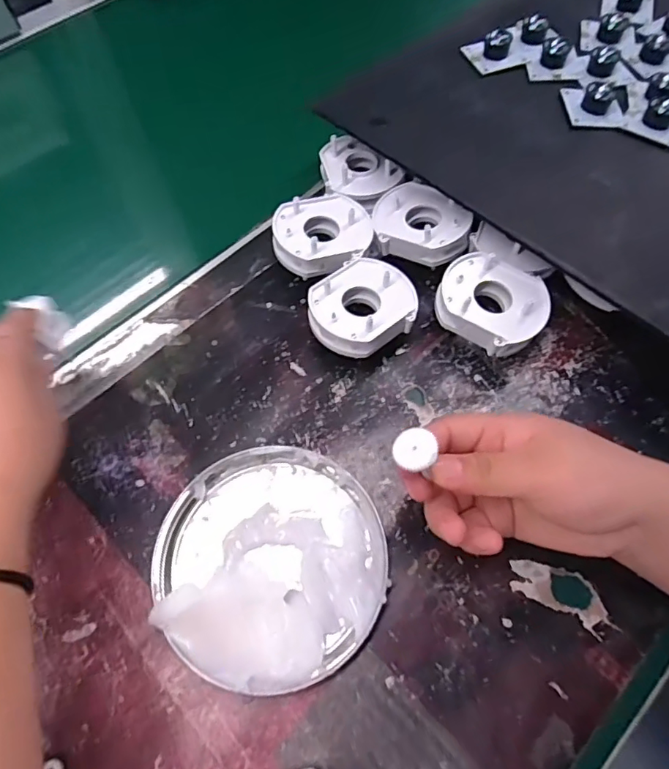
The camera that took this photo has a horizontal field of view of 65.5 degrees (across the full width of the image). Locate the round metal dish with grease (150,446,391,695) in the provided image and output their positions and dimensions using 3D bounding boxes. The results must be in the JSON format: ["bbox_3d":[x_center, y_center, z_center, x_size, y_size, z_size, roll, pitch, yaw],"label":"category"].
[{"bbox_3d":[-0.037,0.097,0.293,0.129,0.020,0.124,-1,62,1],"label":"round metal dish with grease"}]

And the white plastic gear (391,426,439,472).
[{"bbox_3d":[0.036,0.030,0.235,0.018,0.008,0.018,-11,58,19],"label":"white plastic gear"}]

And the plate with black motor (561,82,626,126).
[{"bbox_3d":[0.198,-0.218,0.392,0.042,0.015,0.047,-1,62,1],"label":"plate with black motor"}]

